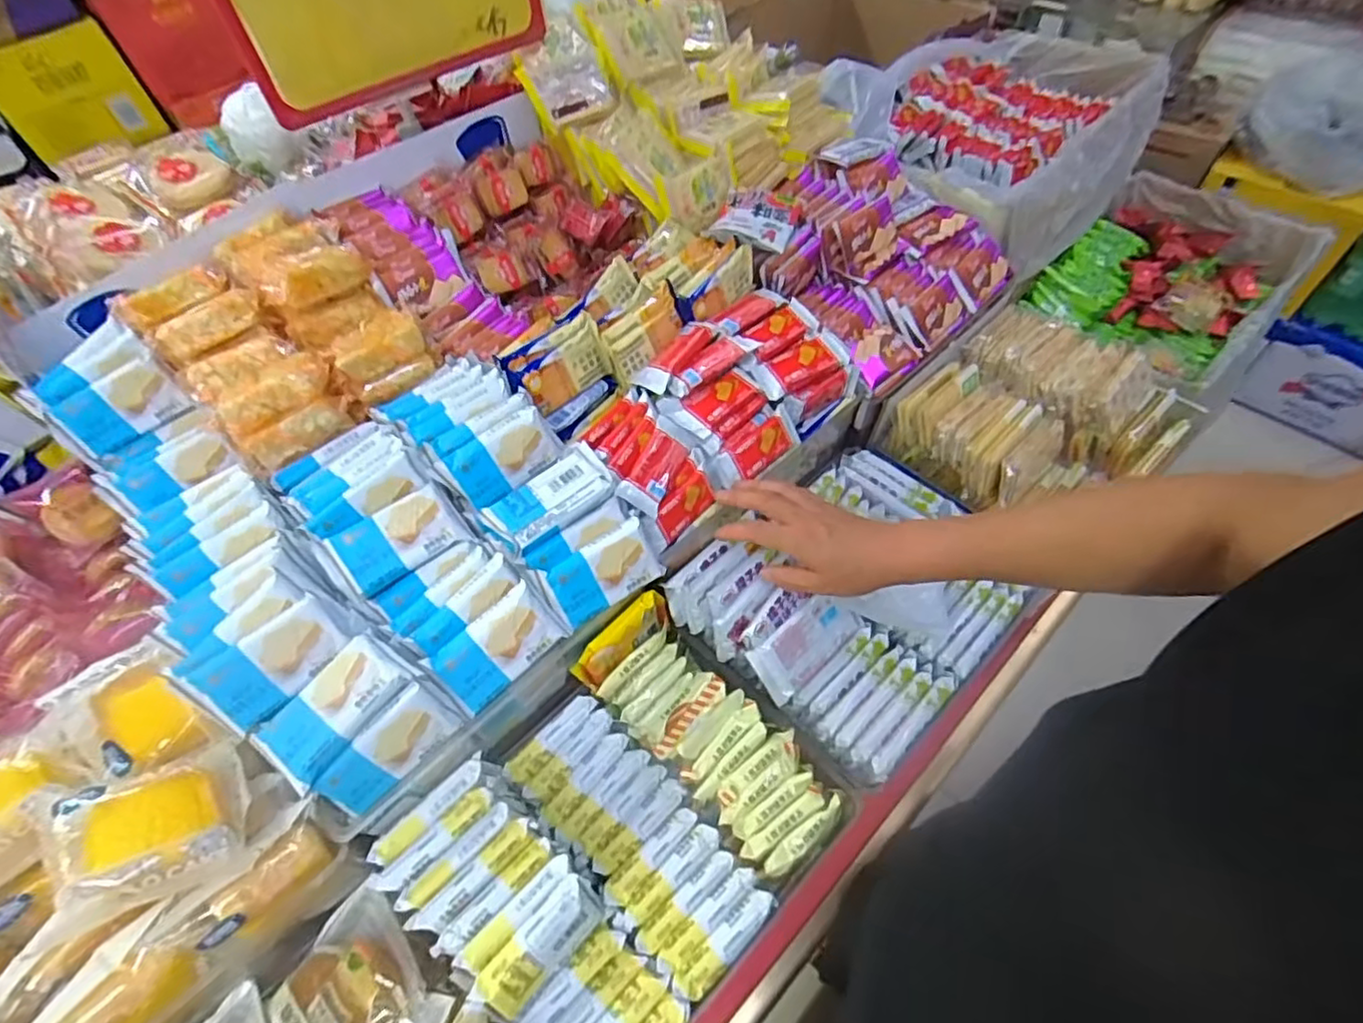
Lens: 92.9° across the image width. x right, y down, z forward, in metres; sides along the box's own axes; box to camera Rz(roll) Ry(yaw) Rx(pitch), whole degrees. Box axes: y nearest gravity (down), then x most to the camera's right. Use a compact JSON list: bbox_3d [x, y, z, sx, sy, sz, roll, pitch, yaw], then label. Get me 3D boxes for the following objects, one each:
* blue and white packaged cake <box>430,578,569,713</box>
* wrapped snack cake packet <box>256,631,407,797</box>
[{"bbox_3d":[-0.140,0.102,0.495,0.086,0.054,0.022,-42,22,-11],"label":"blue and white packaged cake"},{"bbox_3d":[-0.236,0.134,0.444,0.055,0.024,0.093,32,62,23],"label":"wrapped snack cake packet"}]

